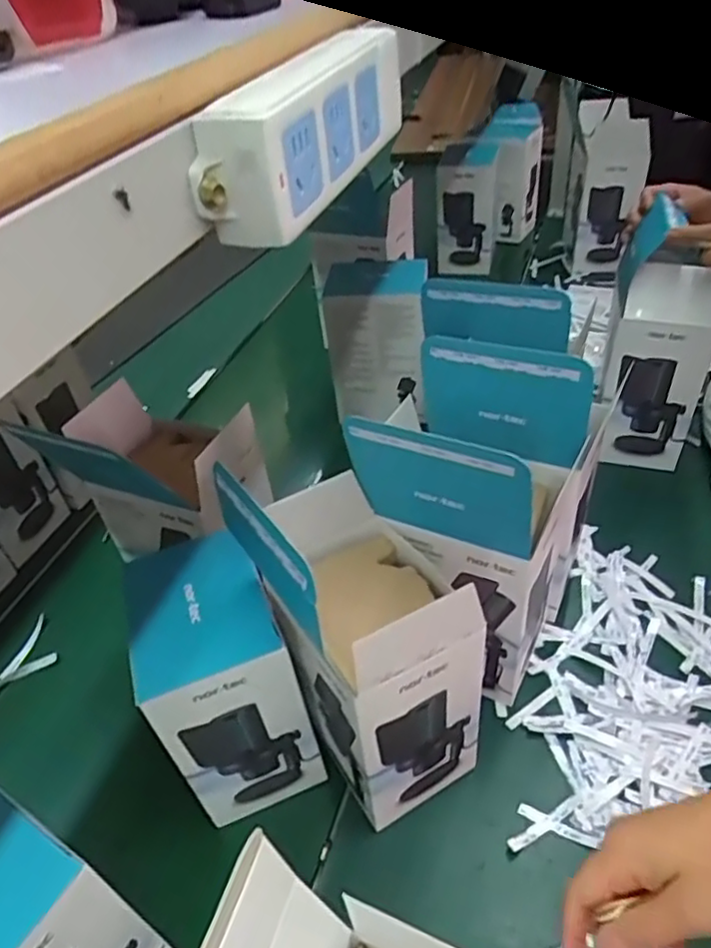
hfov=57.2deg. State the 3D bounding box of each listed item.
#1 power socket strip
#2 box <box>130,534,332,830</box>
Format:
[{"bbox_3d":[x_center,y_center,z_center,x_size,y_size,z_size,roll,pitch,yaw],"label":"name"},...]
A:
[{"bbox_3d":[-0.017,-0.165,0.305,0.031,0.054,0.186,11,45,18],"label":"power socket strip"},{"bbox_3d":[-0.120,0.195,0.610,0.114,0.230,0.141,-18,44,-13],"label":"box"}]

